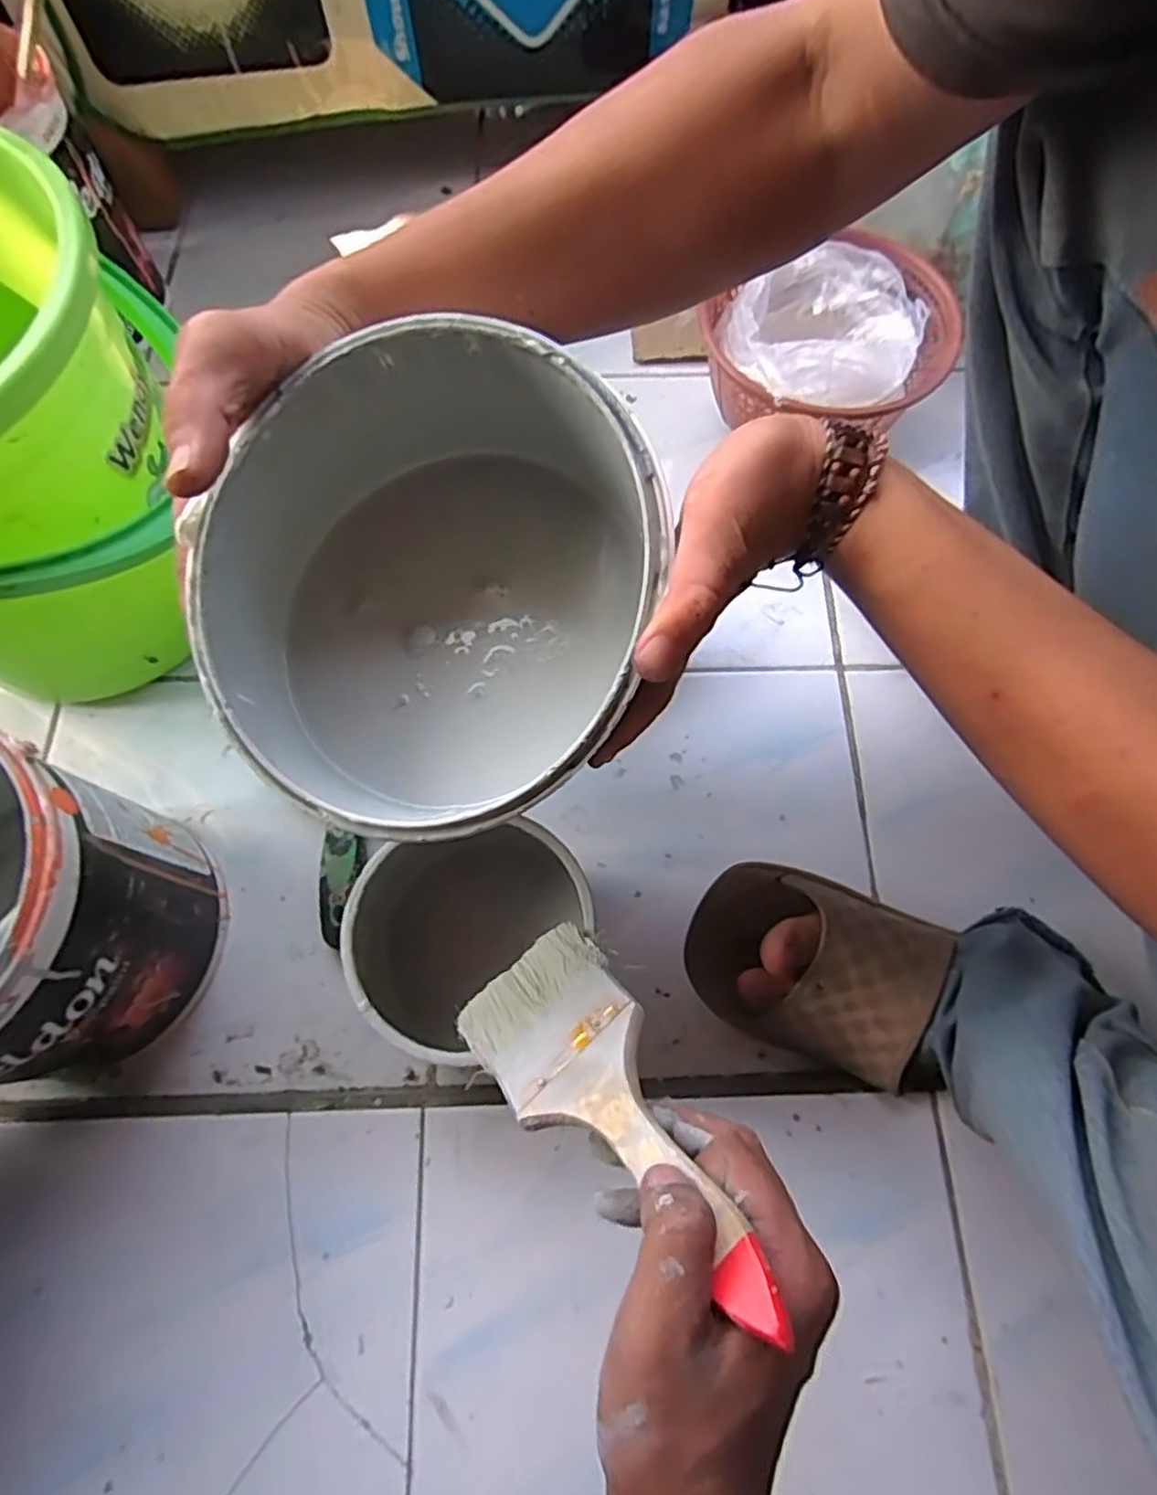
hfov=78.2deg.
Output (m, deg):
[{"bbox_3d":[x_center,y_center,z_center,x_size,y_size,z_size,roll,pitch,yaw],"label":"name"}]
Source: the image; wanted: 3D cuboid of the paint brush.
[{"bbox_3d":[0.011,0.137,0.282,0.068,0.008,0.182,-44,35,-10],"label":"paint brush"}]

